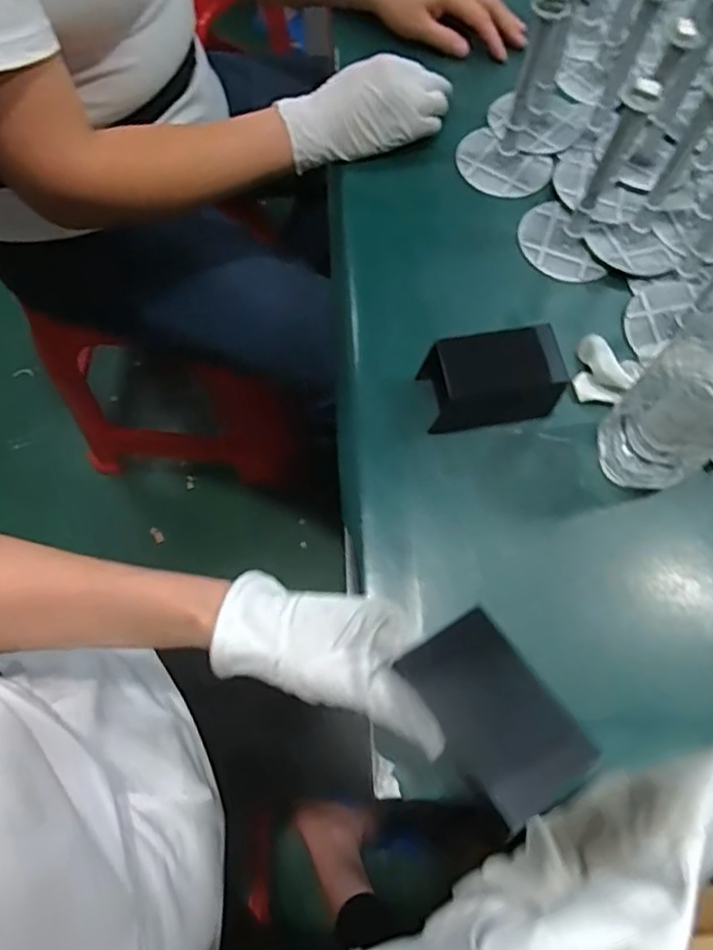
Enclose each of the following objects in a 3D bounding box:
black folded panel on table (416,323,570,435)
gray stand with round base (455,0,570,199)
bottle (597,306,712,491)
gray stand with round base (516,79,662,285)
[{"bbox_3d":[0.109,-0.078,0.502,0.099,0.066,0.056,-8,68,-5],"label":"black folded panel on table"},{"bbox_3d":[0.155,-0.350,0.558,0.099,0.150,0.109,13,68,4],"label":"gray stand with round base"},{"bbox_3d":[0.221,-0.045,0.417,0.063,0.193,0.071,-40,74,-16],"label":"bottle"},{"bbox_3d":[0.197,-0.247,0.522,0.082,0.157,0.077,23,69,8],"label":"gray stand with round base"}]

